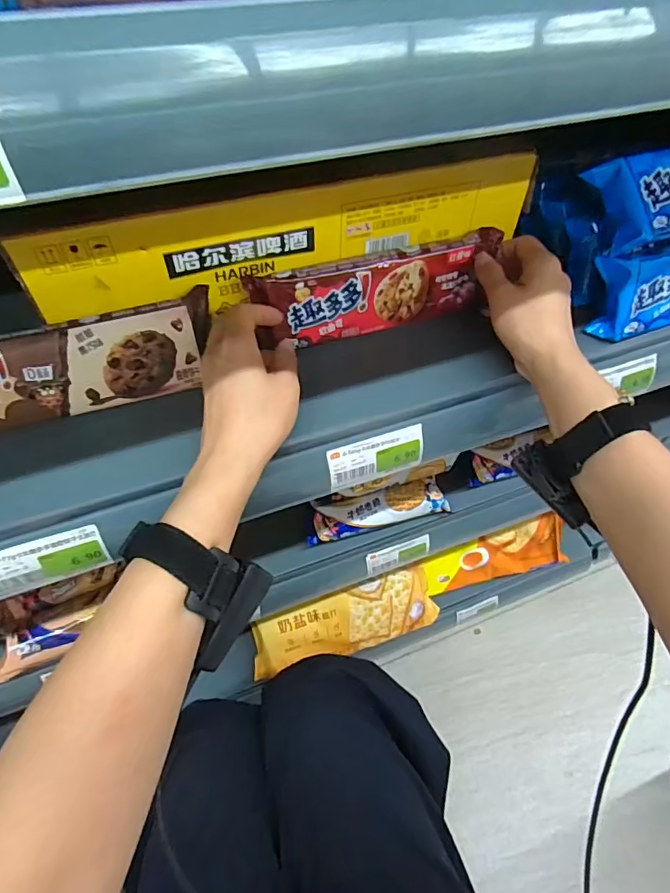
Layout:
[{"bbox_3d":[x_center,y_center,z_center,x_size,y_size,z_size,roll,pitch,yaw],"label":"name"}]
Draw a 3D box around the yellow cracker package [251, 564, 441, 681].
[{"bbox_3d":[0.014,0.254,0.726,0.274,0.060,0.093,-14,94,-11],"label":"yellow cracker package"}]

